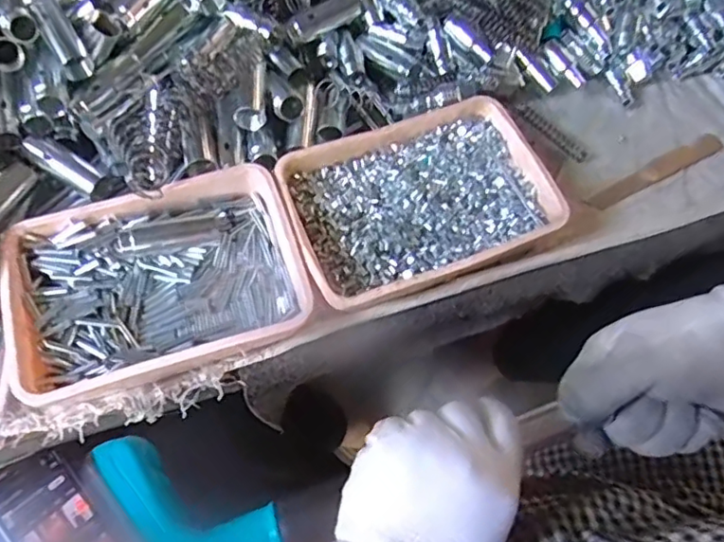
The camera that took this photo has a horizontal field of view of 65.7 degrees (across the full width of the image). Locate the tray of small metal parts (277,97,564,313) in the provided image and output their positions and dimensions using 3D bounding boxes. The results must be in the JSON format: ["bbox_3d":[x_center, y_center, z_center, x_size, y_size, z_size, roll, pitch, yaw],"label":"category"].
[{"bbox_3d":[0.045,-0.055,0.445,0.200,0.038,0.136,-19,68,-12],"label":"tray of small metal parts"}]

